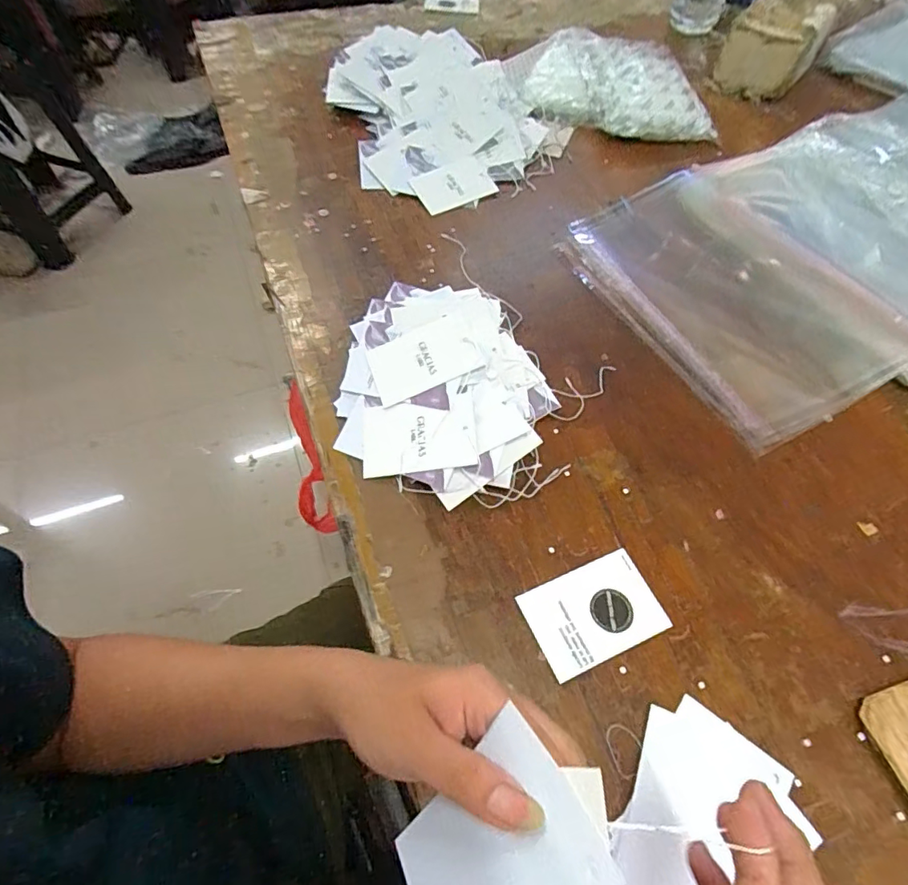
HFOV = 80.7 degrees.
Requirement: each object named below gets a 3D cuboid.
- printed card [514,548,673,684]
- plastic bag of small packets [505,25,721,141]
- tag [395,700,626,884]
[{"bbox_3d":[0.097,0.117,0.369,0.090,0.004,0.061,-20,60,-14],"label":"printed card"},{"bbox_3d":[0.205,-0.478,0.716,0.281,0.057,0.167,16,58,9],"label":"plastic bag of small packets"},{"bbox_3d":[0.014,0.170,0.216,0.098,0.007,0.069,-53,38,13],"label":"tag"}]

